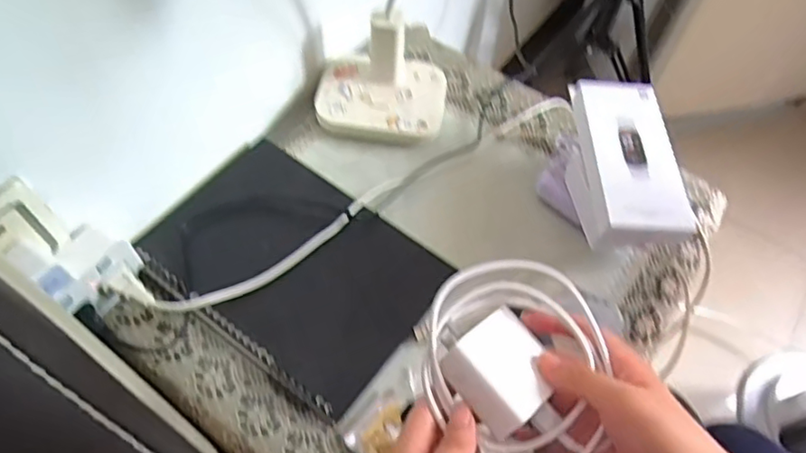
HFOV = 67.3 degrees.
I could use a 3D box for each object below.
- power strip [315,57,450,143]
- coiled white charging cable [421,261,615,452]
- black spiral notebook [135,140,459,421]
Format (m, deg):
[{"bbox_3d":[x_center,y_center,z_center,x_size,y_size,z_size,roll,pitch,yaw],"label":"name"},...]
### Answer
[{"bbox_3d":[-0.025,-0.141,0.678,0.141,0.026,0.107,7,58,1],"label":"power strip"},{"bbox_3d":[0.057,0.079,0.348,0.088,0.039,0.118,2,58,-2],"label":"coiled white charging cable"},{"bbox_3d":[-0.101,0.030,0.567,0.249,0.023,0.178,35,62,17],"label":"black spiral notebook"}]

